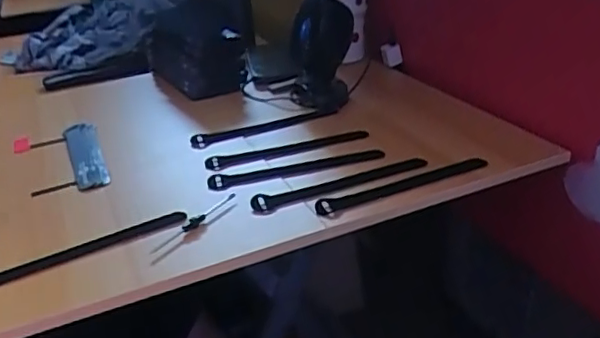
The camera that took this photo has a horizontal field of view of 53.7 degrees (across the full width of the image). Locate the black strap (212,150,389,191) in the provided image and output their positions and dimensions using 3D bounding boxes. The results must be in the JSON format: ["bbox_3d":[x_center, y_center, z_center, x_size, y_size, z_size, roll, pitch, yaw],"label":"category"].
[{"bbox_3d":[-0.002,-0.001,0.650,0.199,0.004,0.032,-10,23,-14],"label":"black strap"}]

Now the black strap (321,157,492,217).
[{"bbox_3d":[0.111,0.014,0.618,0.213,0.007,0.024,-18,29,-23],"label":"black strap"}]

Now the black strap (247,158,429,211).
[{"bbox_3d":[0.046,0.013,0.617,0.205,0.005,0.021,-17,29,-21],"label":"black strap"}]

